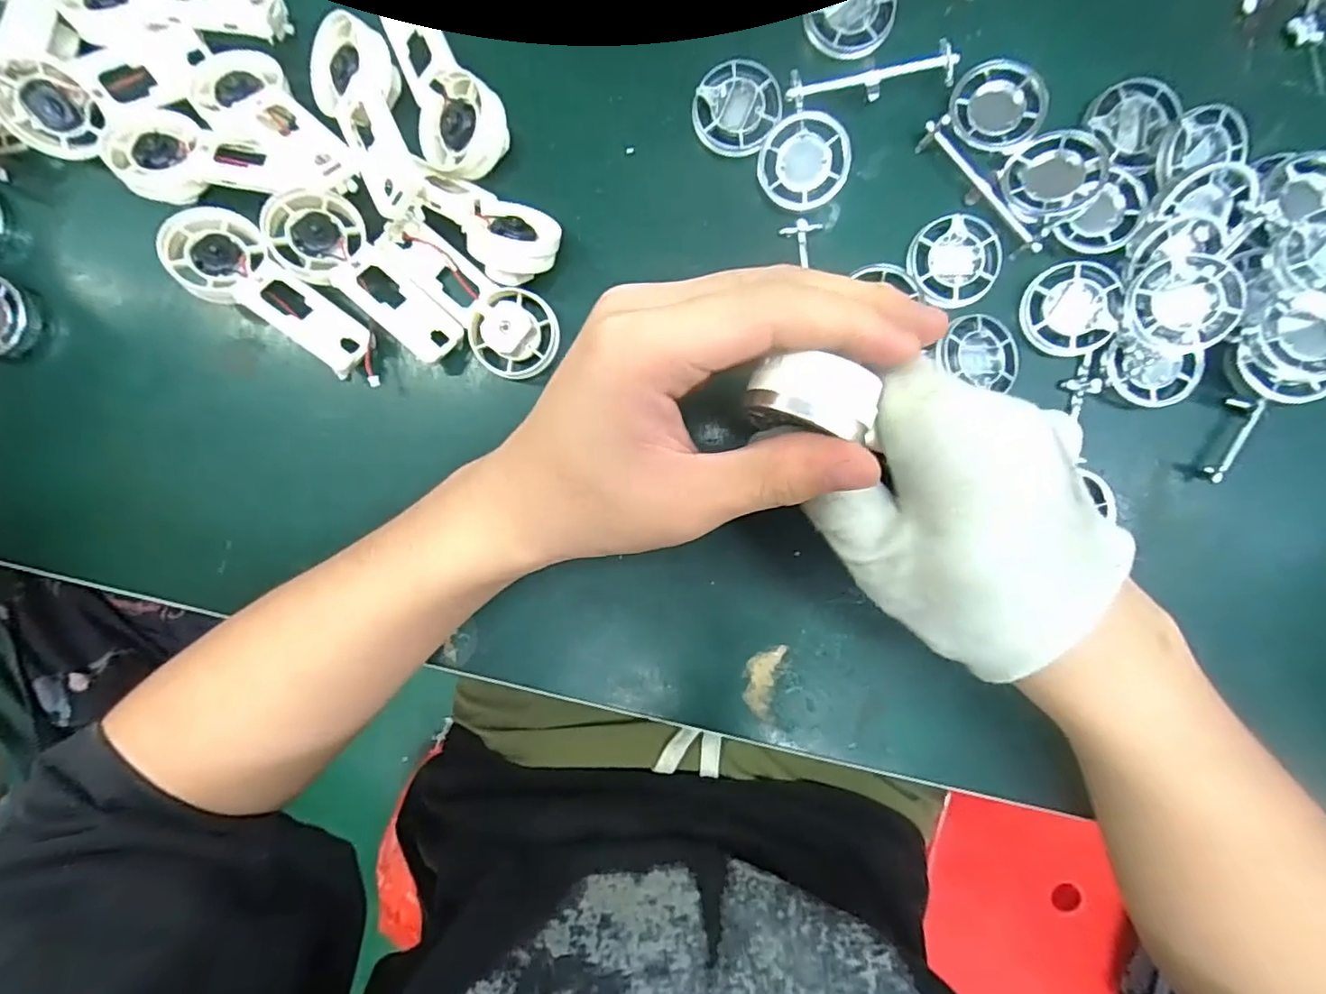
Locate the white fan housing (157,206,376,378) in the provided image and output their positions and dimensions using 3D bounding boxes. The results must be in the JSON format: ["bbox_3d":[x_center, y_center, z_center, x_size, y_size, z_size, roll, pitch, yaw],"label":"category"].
[{"bbox_3d":[-0.176,-0.092,0.261,0.095,0.016,0.034,37,94,1],"label":"white fan housing"}]

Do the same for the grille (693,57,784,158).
[{"bbox_3d":[0.032,-0.171,0.262,0.037,0.005,0.039,0,92,3],"label":"grille"}]

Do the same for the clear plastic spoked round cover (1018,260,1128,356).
[{"bbox_3d":[0.175,-0.081,0.253,0.036,0.010,0.038,0,92,3],"label":"clear plastic spoked round cover"}]

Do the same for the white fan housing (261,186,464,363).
[{"bbox_3d":[-0.130,-0.100,0.263,0.092,0.011,0.037,36,72,-9],"label":"white fan housing"}]

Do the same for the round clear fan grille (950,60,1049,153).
[{"bbox_3d":[0.143,-0.167,0.257,0.037,0.012,0.034,0,92,3],"label":"round clear fan grille"}]

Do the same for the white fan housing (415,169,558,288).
[{"bbox_3d":[-0.076,-0.116,0.262,0.064,0.024,0.034,22,93,2],"label":"white fan housing"}]

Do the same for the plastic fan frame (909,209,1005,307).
[{"bbox_3d":[0.127,-0.102,0.259,0.040,0.010,0.038,-20,91,4],"label":"plastic fan frame"}]

